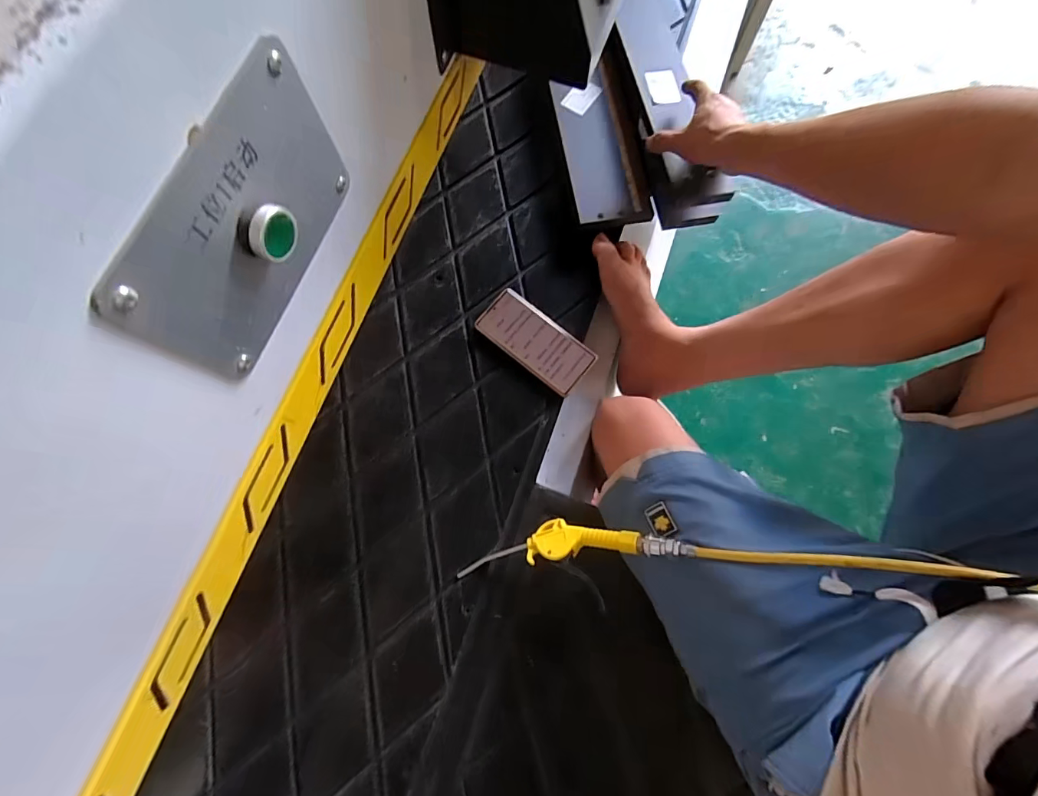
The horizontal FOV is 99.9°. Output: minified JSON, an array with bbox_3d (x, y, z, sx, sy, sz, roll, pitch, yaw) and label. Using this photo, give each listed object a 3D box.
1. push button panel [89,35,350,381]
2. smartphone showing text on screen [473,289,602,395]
[{"bbox_3d":[-0.135,-0.088,0.228,0.015,0.093,0.152,22,76,4],"label":"push button panel"},{"bbox_3d":[0.023,-0.080,0.602,0.163,0.009,0.085,35,80,9],"label":"smartphone showing text on screen"}]

